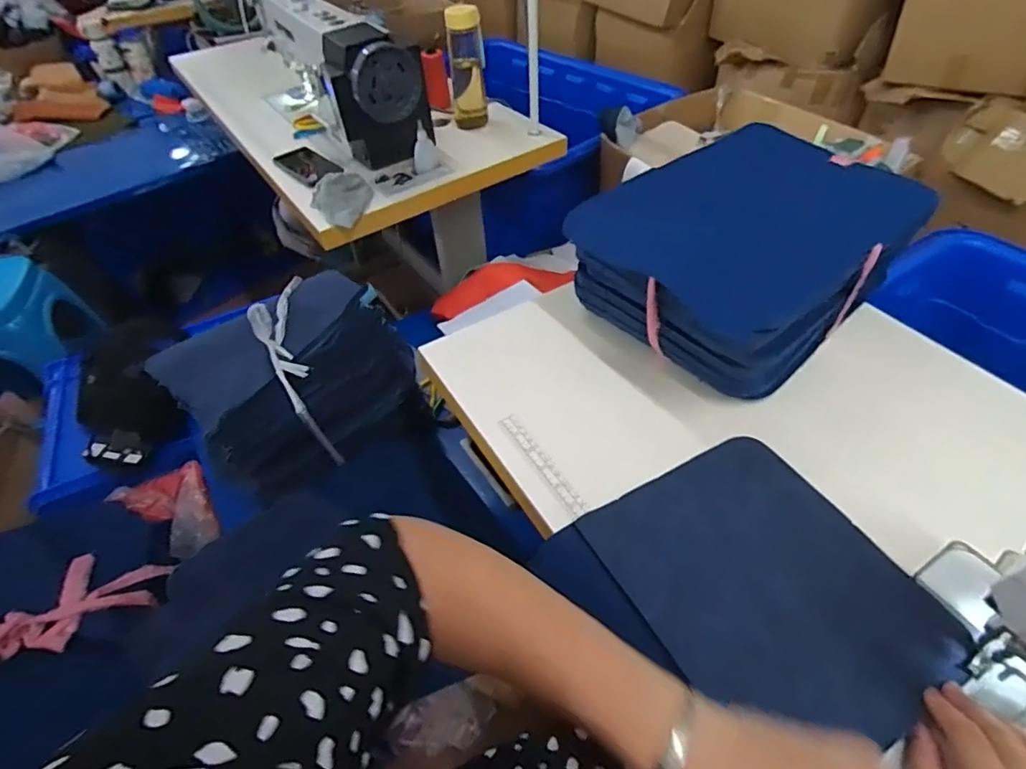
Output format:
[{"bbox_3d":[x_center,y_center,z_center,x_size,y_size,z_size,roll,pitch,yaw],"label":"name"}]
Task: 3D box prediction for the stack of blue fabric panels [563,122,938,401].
[{"bbox_3d":[0.278,-0.159,0.649,0.330,0.142,0.264,-32,53,-23],"label":"stack of blue fabric panels"}]

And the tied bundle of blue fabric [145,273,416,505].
[{"bbox_3d":[-0.313,-0.017,0.757,0.270,0.181,0.239,-36,55,-26],"label":"tied bundle of blue fabric"}]

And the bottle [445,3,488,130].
[{"bbox_3d":[-0.091,-0.622,1.076,0.073,0.226,0.086,-6,48,-2],"label":"bottle"}]

